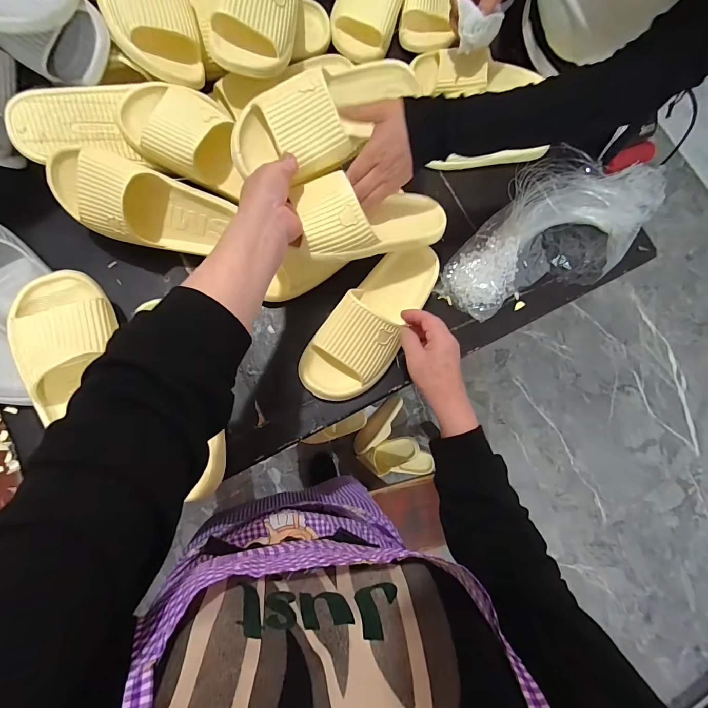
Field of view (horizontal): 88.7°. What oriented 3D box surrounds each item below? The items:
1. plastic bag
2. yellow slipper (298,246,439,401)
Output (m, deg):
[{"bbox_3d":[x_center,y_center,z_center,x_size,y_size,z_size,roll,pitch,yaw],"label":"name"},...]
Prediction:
[{"bbox_3d":[0.300,-0.190,0.537,0.383,0.076,0.188,-39,85,-11],"label":"plastic bag"},{"bbox_3d":[0.029,-0.052,0.493,0.105,0.066,0.255,37,78,0],"label":"yellow slipper"}]

